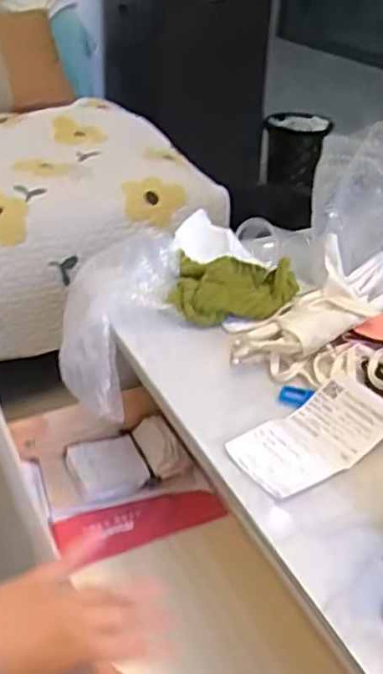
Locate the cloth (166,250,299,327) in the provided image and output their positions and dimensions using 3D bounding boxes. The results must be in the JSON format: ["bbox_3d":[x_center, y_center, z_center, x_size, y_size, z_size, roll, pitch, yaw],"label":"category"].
[{"bbox_3d":[0.050,-0.065,0.777,0.144,0.033,0.139,5,34,4],"label":"cloth"}]

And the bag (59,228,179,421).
[{"bbox_3d":[-0.087,-0.024,0.741,0.114,0.058,0.221,14,69,17],"label":"bag"}]

